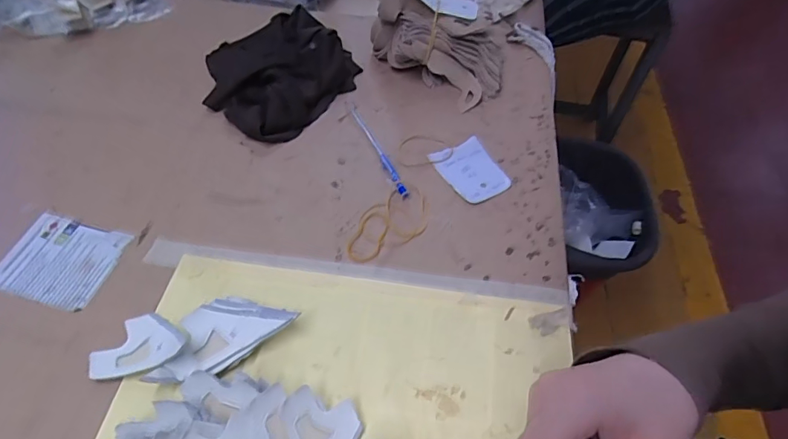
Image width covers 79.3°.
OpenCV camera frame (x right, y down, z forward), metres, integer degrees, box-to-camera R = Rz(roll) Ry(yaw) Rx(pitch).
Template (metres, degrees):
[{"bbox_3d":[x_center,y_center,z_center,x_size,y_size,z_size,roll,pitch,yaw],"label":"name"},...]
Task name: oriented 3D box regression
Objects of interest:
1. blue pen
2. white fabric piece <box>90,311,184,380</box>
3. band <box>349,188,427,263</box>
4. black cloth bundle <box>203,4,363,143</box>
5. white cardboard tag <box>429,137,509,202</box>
[{"bbox_3d":[-0.017,-0.070,0.466,0.009,0.006,0.132,-19,57,-15],"label":"blue pen"},{"bbox_3d":[-0.182,0.088,0.340,0.063,0.013,0.045,-8,55,-8],"label":"white fabric piece"},{"bbox_3d":[-0.005,0.003,0.411,0.088,0.008,0.046,-33,66,-23],"label":"band"},{"bbox_3d":[-0.124,-0.162,0.512,0.134,0.040,0.162,32,59,19],"label":"black cloth bundle"},{"bbox_3d":[0.074,-0.047,0.454,0.055,0.006,0.068,-24,59,-18],"label":"white cardboard tag"}]

